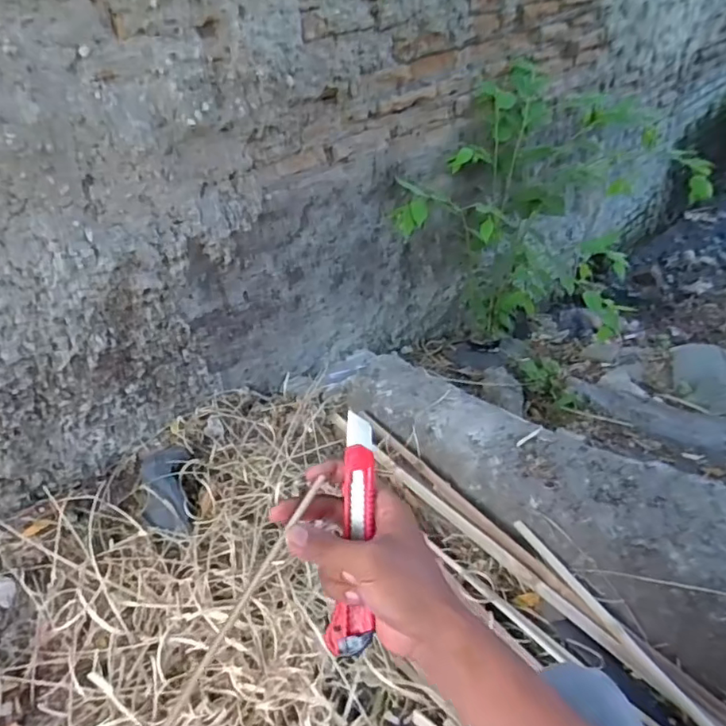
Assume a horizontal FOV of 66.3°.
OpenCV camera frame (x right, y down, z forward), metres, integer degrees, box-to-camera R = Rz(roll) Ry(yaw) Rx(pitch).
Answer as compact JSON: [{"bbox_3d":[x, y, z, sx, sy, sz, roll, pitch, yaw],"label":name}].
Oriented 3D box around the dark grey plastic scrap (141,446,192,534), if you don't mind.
[{"bbox_3d":[-0.384,0.252,1.086,0.094,0.080,0.166,-9,36,-5],"label":"dark grey plastic scrap"}]

